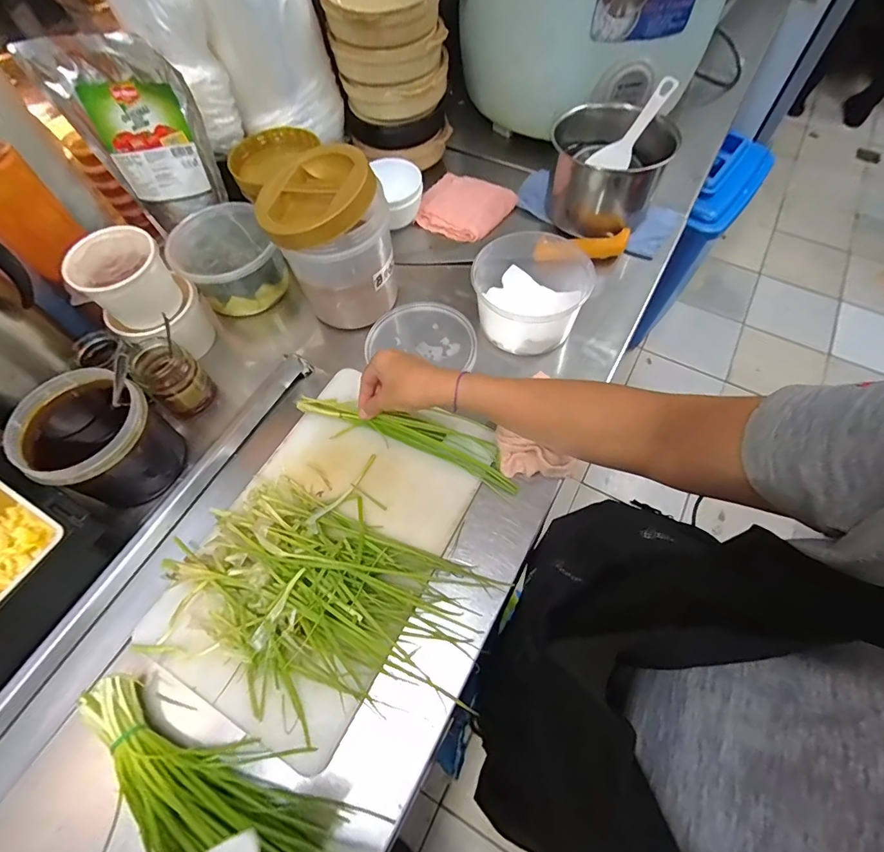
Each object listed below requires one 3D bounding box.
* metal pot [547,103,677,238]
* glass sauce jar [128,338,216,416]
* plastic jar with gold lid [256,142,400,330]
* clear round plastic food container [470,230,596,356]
[{"bbox_3d":[0.250,-0.393,0.685,0.159,0.120,0.187,27,66,13],"label":"metal pot"},{"bbox_3d":[-0.331,-0.059,0.554,0.055,0.088,0.064,36,69,17],"label":"glass sauce jar"},{"bbox_3d":[-0.134,-0.231,0.568,0.132,0.187,0.117,-3,63,-1],"label":"plastic jar with gold lid"},{"bbox_3d":[0.119,-0.167,0.580,0.134,0.082,0.126,0,63,0],"label":"clear round plastic food container"}]

